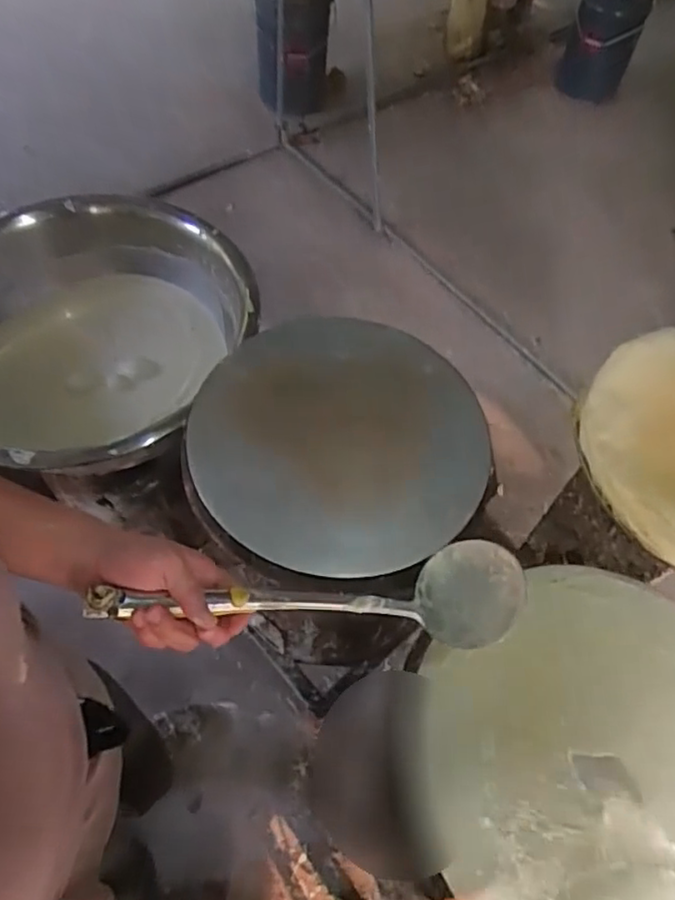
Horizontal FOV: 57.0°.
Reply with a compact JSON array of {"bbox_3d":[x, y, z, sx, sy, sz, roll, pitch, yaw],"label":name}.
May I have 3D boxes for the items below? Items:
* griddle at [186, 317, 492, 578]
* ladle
[{"bbox_3d":[0.004,-0.019,0.835,0.381,0.034,0.388,2,58,-3],"label":"griddle"},{"bbox_3d":[-0.009,0.109,0.500,0.349,0.058,0.091,7,56,-21],"label":"ladle"}]

